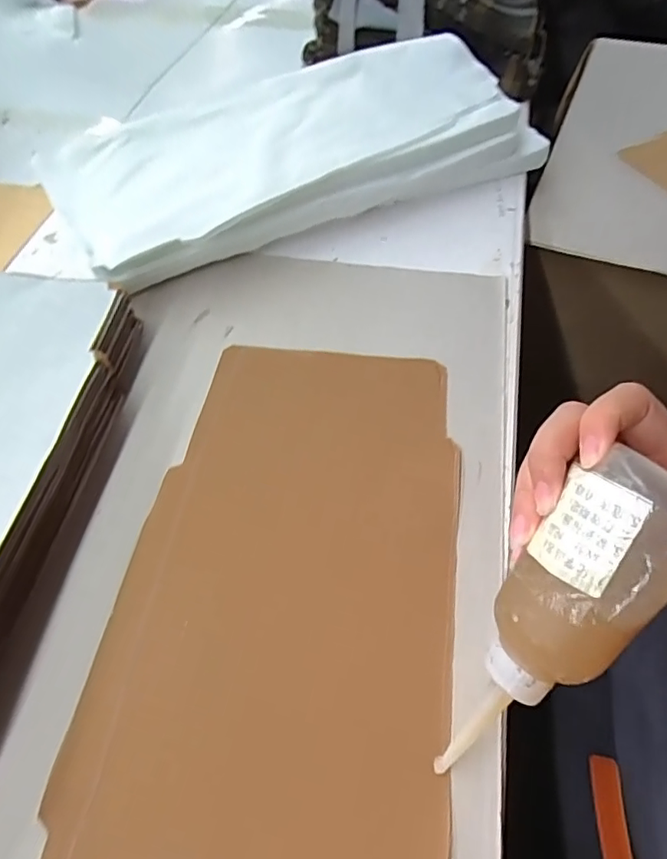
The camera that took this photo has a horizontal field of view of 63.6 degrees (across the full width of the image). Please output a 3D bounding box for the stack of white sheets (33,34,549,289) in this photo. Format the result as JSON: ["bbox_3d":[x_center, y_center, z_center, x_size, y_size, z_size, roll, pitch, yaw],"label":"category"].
[{"bbox_3d":[-0.037,-0.272,0.526,0.454,0.075,0.195,-23,58,-13],"label":"stack of white sheets"}]

